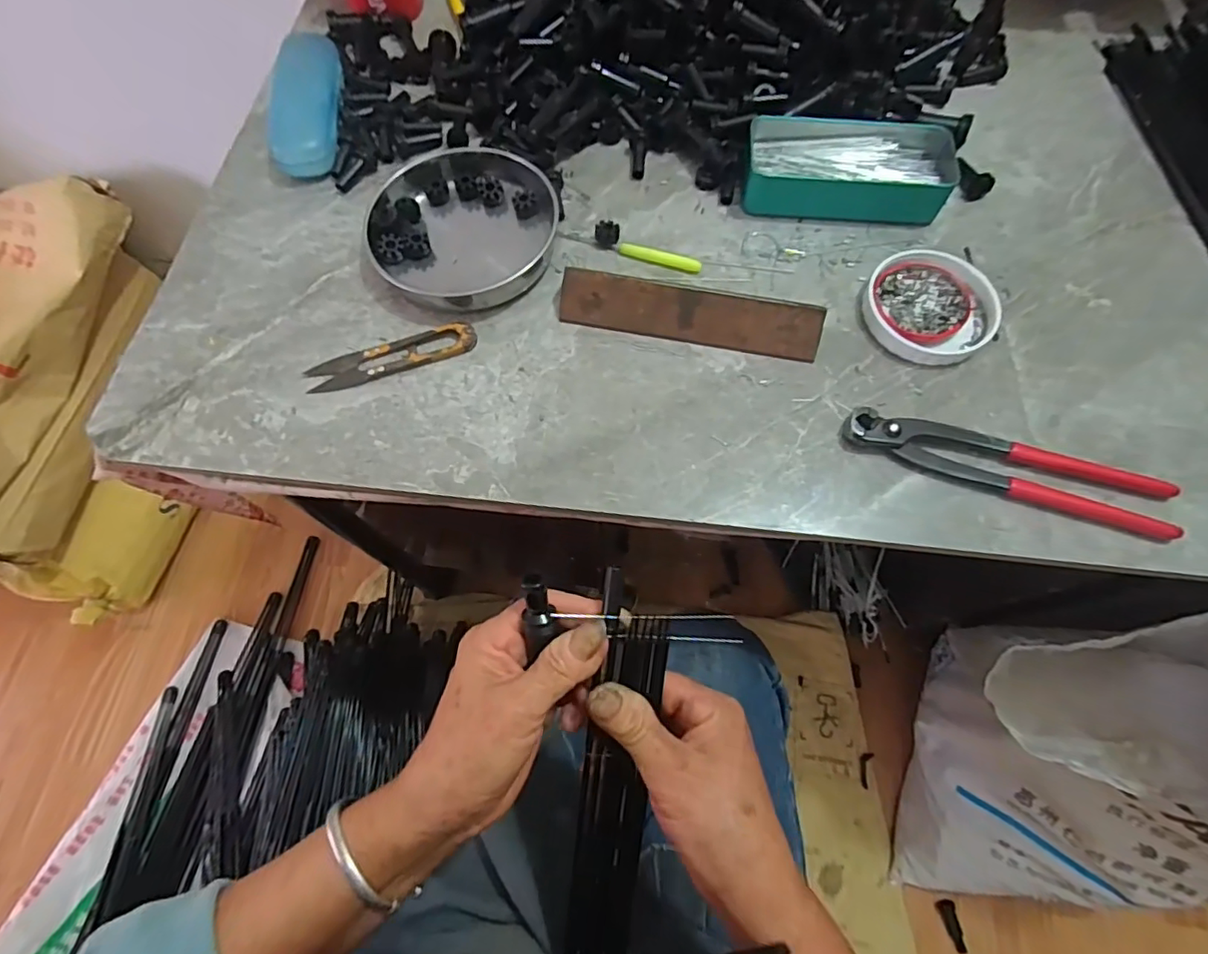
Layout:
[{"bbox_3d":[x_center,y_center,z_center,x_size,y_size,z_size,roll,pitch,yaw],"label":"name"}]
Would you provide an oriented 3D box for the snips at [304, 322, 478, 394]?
[{"bbox_3d":[-0.147,-0.084,0.400,0.116,0.010,0.026,-15,67,-6],"label":"snips"}]

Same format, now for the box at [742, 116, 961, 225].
[{"bbox_3d":[0.188,-0.244,0.453,0.154,0.034,0.080,2,66,1],"label":"box"}]

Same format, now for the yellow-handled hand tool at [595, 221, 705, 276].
[{"bbox_3d":[0.033,-0.173,0.435,0.084,0.013,0.018,20,68,9],"label":"yellow-handled hand tool"}]

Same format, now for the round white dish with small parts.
[{"bbox_3d":[0.231,-0.120,0.410,0.085,0.017,0.086,0,66,0],"label":"round white dish with small parts"}]

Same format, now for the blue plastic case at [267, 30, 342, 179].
[{"bbox_3d":[-0.249,-0.313,0.489,0.054,0.032,0.154,-7,66,-3],"label":"blue plastic case"}]

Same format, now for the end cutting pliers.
[{"bbox_3d":[0.255,-0.007,0.363,0.199,0.017,0.038,16,67,7],"label":"end cutting pliers"}]

